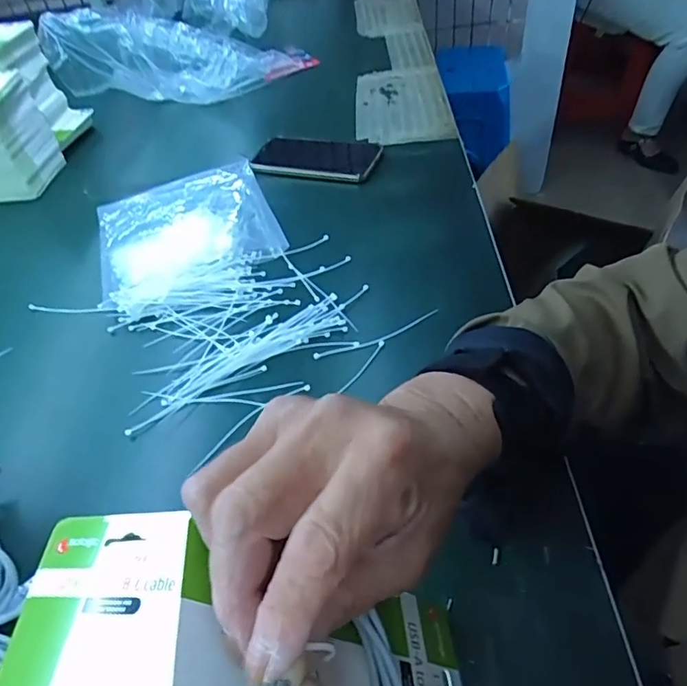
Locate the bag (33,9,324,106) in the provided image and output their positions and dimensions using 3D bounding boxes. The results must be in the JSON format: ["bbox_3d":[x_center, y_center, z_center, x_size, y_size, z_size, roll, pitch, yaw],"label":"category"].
[{"bbox_3d":[-0.259,-0.467,0.849,0.399,0.095,0.122,-5,46,-17],"label":"bag"}]

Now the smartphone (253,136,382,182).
[{"bbox_3d":[-0.034,-0.240,0.661,0.158,0.014,0.076,12,62,14],"label":"smartphone"}]

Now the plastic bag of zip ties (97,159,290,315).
[{"bbox_3d":[-0.184,-0.137,0.591,0.194,0.016,0.232,-20,48,-10],"label":"plastic bag of zip ties"}]

